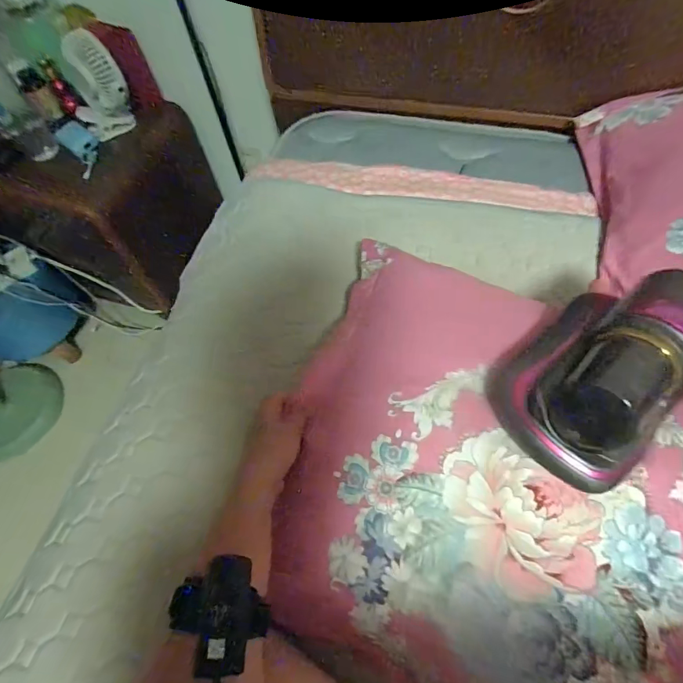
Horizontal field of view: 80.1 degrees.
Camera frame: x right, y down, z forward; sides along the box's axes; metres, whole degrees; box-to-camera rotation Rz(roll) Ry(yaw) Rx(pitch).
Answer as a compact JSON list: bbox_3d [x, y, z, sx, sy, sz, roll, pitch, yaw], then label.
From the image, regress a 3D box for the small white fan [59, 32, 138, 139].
[{"bbox_3d":[-0.511,-0.527,0.843,0.109,0.201,0.117,-31,63,-13],"label":"small white fan"}]

